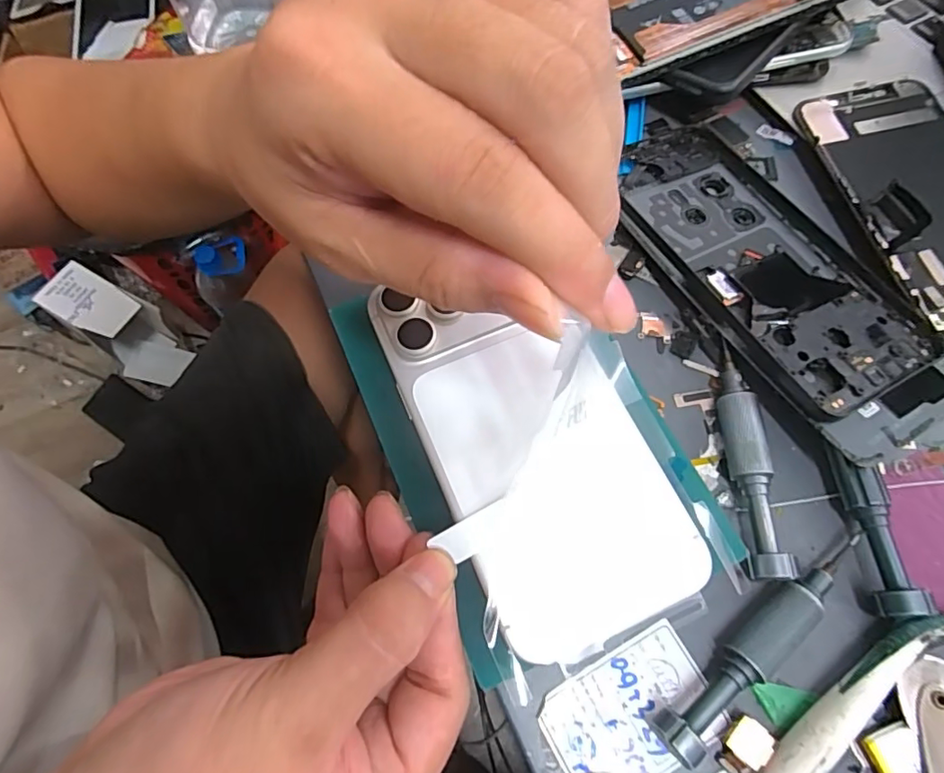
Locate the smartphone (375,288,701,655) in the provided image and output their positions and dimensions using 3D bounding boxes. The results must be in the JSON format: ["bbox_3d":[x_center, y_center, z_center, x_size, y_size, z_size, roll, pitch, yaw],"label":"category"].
[{"bbox_3d":[0.021,0.018,0.208,0.077,0.014,0.146,-23,72,-9],"label":"smartphone"}]

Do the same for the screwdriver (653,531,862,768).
[{"bbox_3d":[0.104,0.090,0.194,0.101,0.013,0.017,-36,70,-13],"label":"screwdriver"}]

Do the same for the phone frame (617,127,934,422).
[{"bbox_3d":[0.130,-0.061,0.256,0.083,0.008,0.159,-29,66,-17],"label":"phone frame"}]

